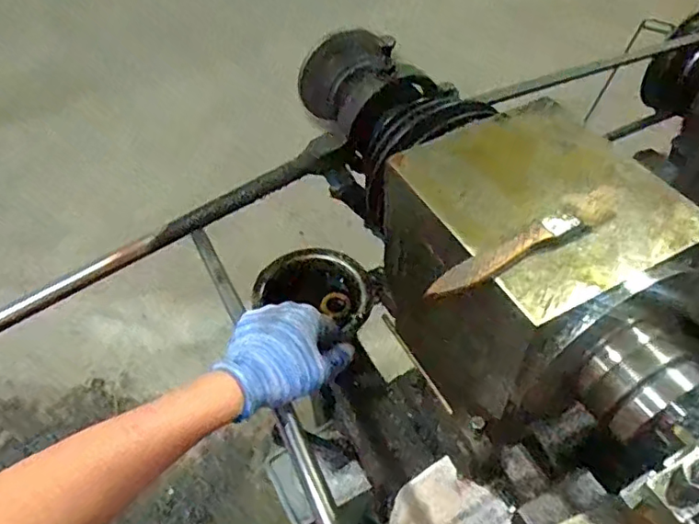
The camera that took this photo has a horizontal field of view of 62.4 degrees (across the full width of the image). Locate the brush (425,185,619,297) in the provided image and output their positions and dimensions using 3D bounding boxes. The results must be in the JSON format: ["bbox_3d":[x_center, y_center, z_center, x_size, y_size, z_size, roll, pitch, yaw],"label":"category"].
[{"bbox_3d":[0.112,-0.015,0.363,0.143,0.016,0.022,-24,53,-17],"label":"brush"}]

